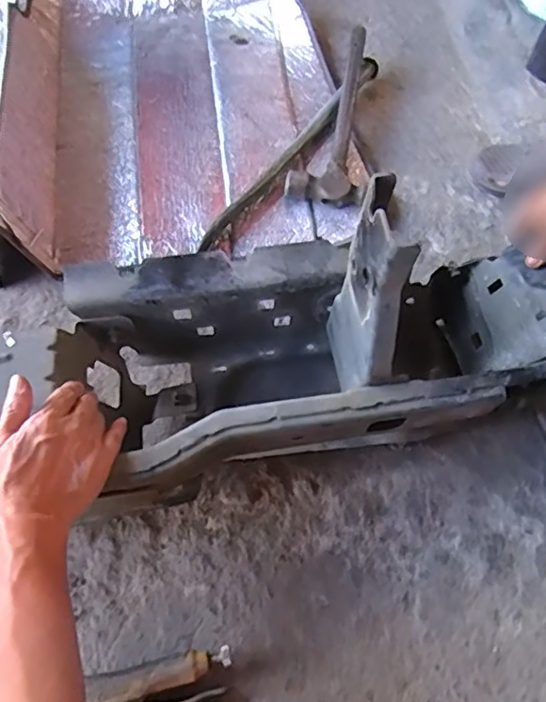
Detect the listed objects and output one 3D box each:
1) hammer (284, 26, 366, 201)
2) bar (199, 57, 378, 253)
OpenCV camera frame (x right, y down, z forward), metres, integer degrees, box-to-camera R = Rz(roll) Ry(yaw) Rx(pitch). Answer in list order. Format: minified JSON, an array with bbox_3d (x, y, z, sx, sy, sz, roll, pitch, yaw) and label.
[{"bbox_3d":[0.094,-0.379,0.923,0.094,0.066,0.354,10,61,3],"label":"hammer"},{"bbox_3d":[0.036,-0.312,0.894,0.025,0.035,0.470,32,65,15],"label":"bar"}]

